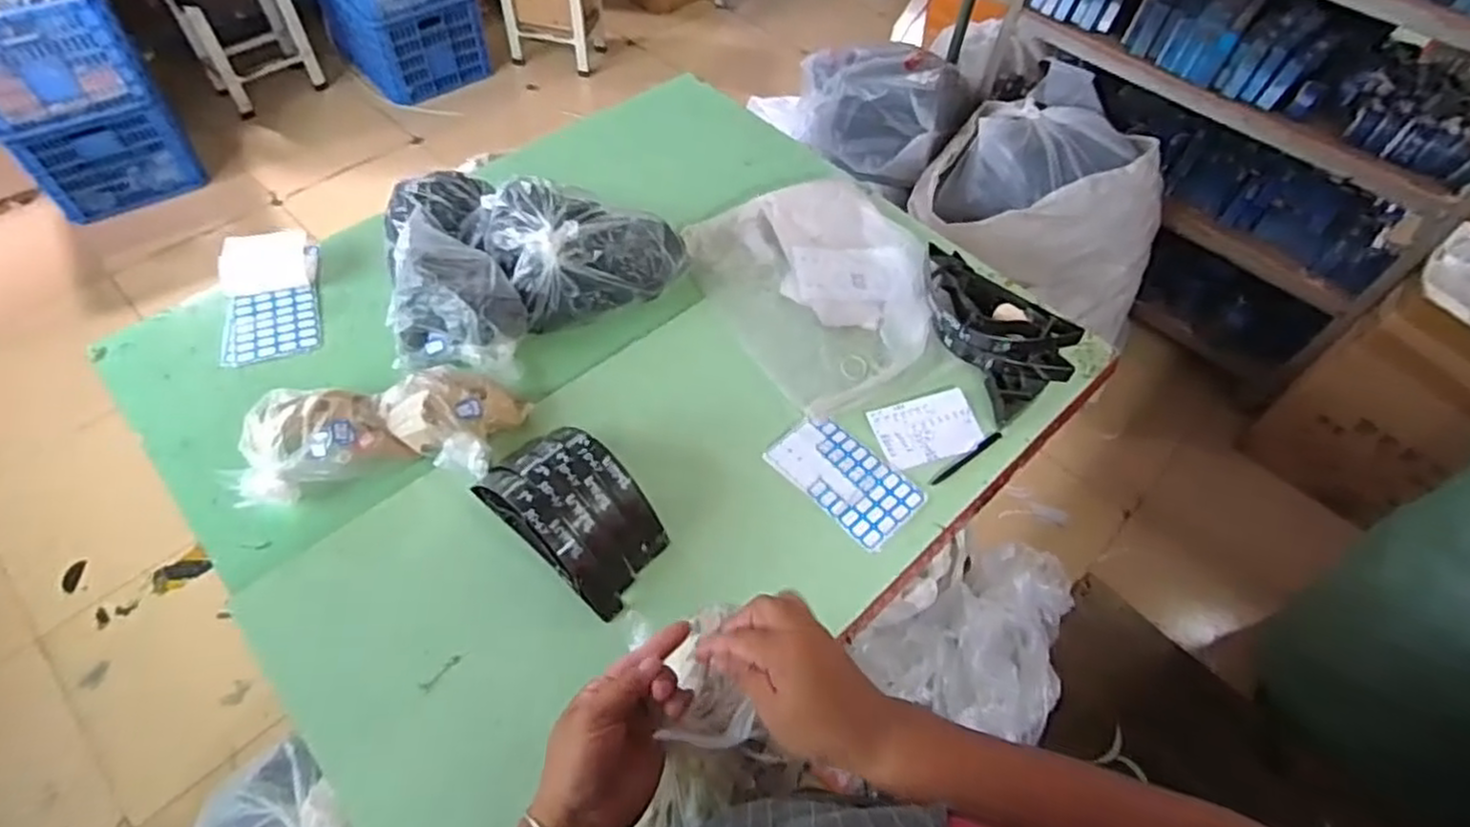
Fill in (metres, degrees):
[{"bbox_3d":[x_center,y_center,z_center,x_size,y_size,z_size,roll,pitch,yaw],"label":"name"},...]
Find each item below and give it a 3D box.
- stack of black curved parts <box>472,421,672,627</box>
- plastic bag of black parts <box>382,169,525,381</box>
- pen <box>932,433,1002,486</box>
[{"bbox_3d":[-0.203,0.119,0.922,0.242,0.131,0.139,38,61,21],"label":"stack of black curved parts"},{"bbox_3d":[-0.438,-0.228,1.127,0.193,0.162,0.351,-12,56,-12],"label":"plastic bag of black parts"},{"bbox_3d":[0.336,0.065,1.064,0.143,0.010,0.013,-30,62,-22],"label":"pen"}]

